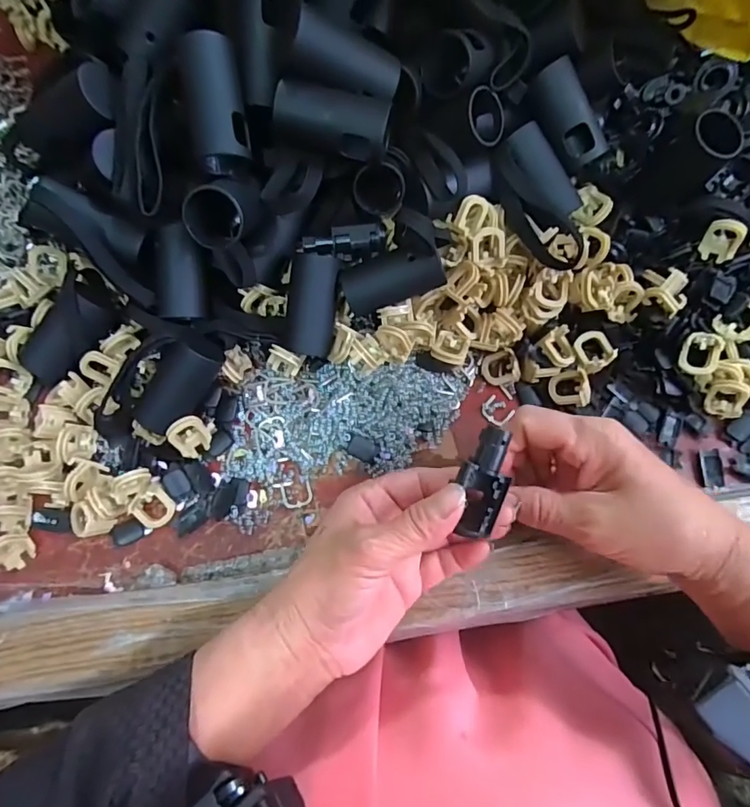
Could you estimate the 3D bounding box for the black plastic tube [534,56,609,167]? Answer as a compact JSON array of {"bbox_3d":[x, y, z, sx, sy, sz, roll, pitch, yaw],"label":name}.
[{"bbox_3d":[0.118,-0.176,0.300,0.021,0.024,0.059,-45,113,-13],"label":"black plastic tube"}]

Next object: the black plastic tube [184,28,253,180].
[{"bbox_3d":[-0.085,-0.160,0.264,0.026,0.022,0.065,-7,110,-2],"label":"black plastic tube"}]

